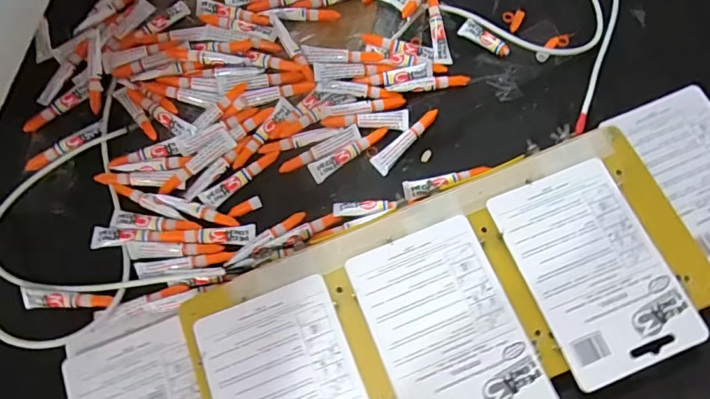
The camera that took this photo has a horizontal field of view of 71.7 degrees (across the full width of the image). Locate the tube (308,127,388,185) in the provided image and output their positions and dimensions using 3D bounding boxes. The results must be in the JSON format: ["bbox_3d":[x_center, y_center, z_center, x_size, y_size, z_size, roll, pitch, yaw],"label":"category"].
[{"bbox_3d":[-0.004,-0.045,0.472,0.084,0.009,0.017,-30,71,-7],"label":"tube"}]

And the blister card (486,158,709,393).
[{"bbox_3d":[0.191,0.053,0.395,0.110,0.004,0.161,-21,70,-5],"label":"blister card"}]

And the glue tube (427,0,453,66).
[{"bbox_3d":[0.085,-0.181,0.513,0.018,0.015,0.085,-10,70,0],"label":"glue tube"}]

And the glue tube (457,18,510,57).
[{"bbox_3d":[0.135,-0.166,0.511,0.058,0.014,0.015,42,78,16],"label":"glue tube"}]

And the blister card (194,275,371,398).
[{"bbox_3d":[-0.048,0.150,0.373,0.110,0.004,0.161,-21,71,-5],"label":"blister card"}]

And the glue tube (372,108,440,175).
[{"bbox_3d":[0.048,-0.060,0.478,0.021,0.008,0.082,40,77,15],"label":"glue tube"}]

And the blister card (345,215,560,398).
[{"bbox_3d":[0.072,0.103,0.385,0.110,0.004,0.162,-21,71,-5],"label":"blister card"}]

